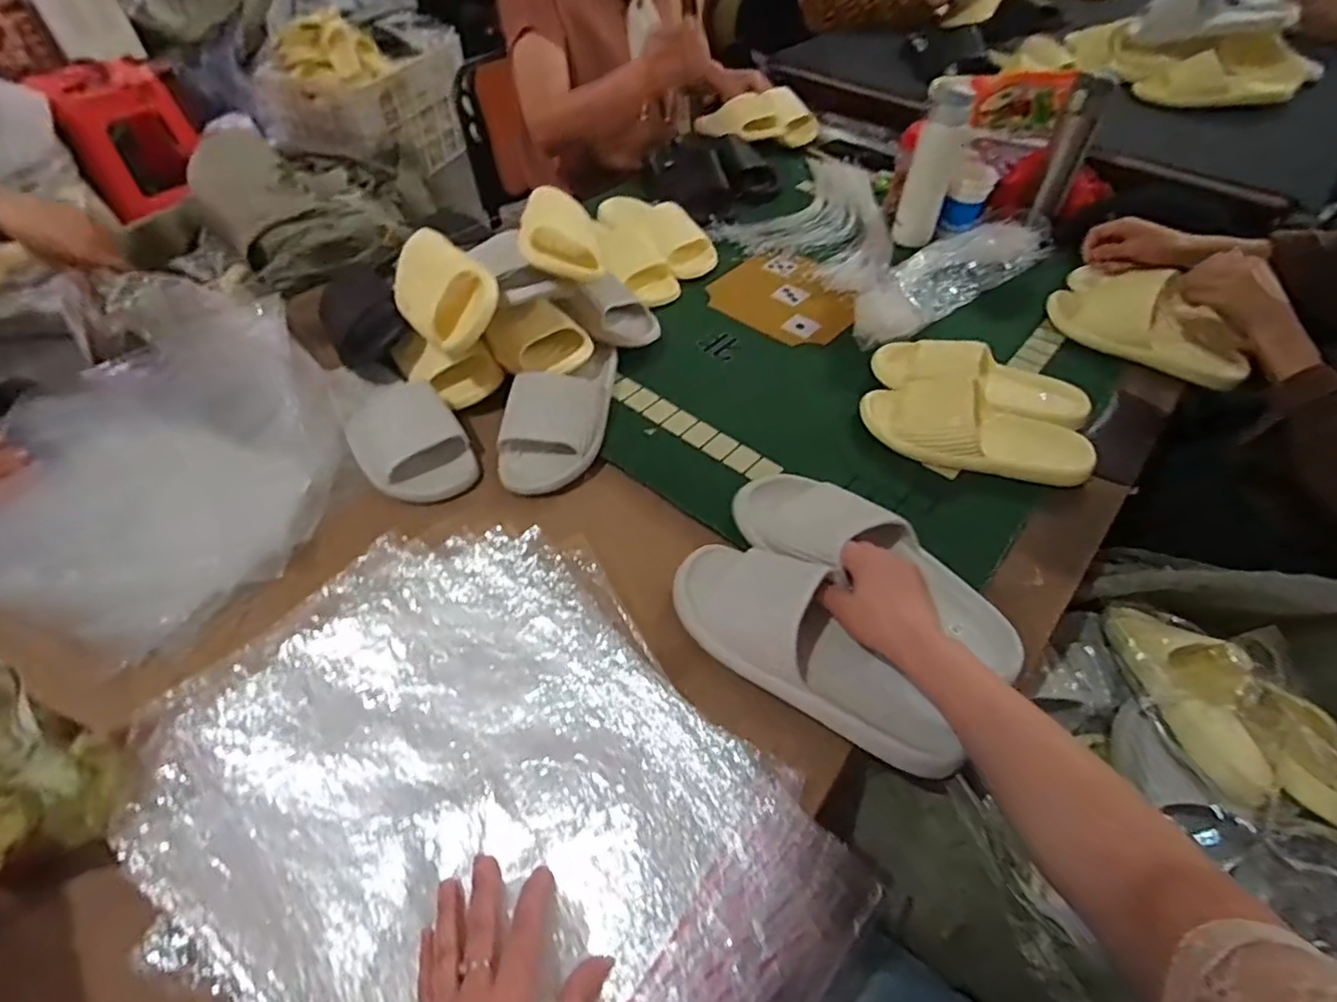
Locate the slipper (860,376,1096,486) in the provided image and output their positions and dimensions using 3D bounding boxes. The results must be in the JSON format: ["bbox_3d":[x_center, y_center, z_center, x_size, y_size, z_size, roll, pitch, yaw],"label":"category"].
[{"bbox_3d":[0.348,-0.082,0.722,0.244,0.058,0.091,15,52,12],"label":"slipper"}]

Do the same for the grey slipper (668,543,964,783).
[{"bbox_3d":[0.121,0.120,0.549,0.271,0.053,0.110,38,60,26],"label":"grey slipper"}]

